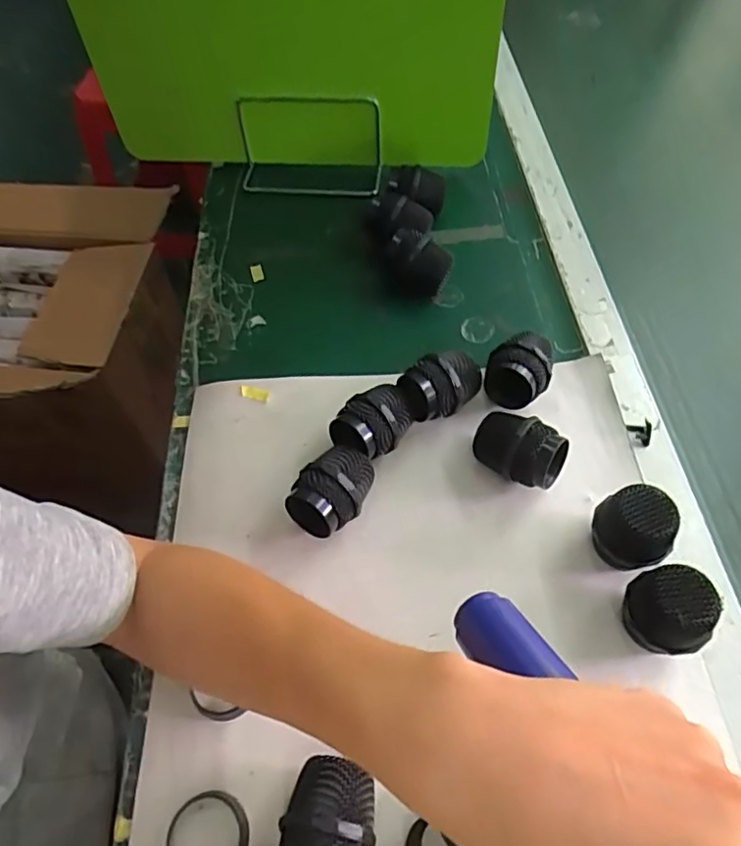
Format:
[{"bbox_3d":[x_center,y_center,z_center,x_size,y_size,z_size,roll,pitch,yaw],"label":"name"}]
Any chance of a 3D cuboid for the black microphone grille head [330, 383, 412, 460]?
[{"bbox_3d":[0.004,0.001,0.429,0.042,0.043,0.061,33,64,21],"label":"black microphone grille head"}]

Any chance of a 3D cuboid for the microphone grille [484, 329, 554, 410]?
[{"bbox_3d":[0.115,-0.038,0.449,0.047,0.051,0.056,19,60,13],"label":"microphone grille"}]

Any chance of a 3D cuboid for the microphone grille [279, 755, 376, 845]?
[{"bbox_3d":[-0.021,0.210,0.299,0.045,0.048,0.056,4,58,4],"label":"microphone grille"}]

